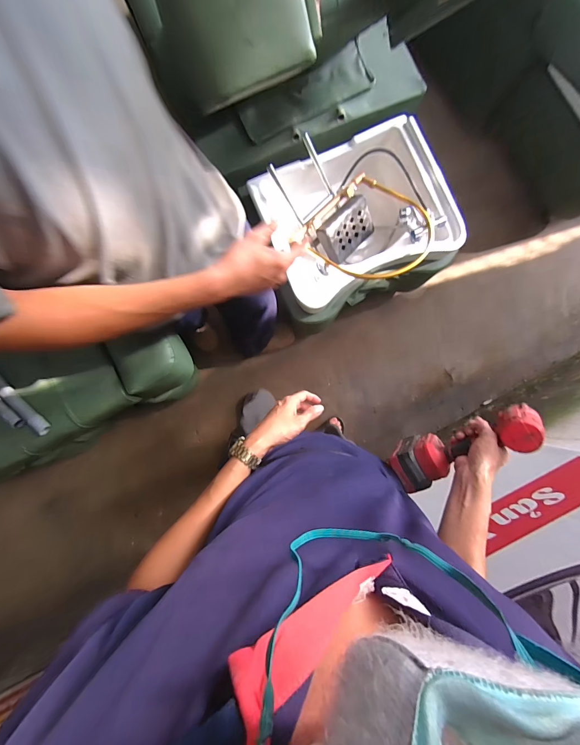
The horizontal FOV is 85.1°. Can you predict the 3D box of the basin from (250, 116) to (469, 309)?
[{"bbox_3d":[0.237,-0.561,1.185,0.635,0.229,0.547,-23,87,0],"label":"basin"}]

